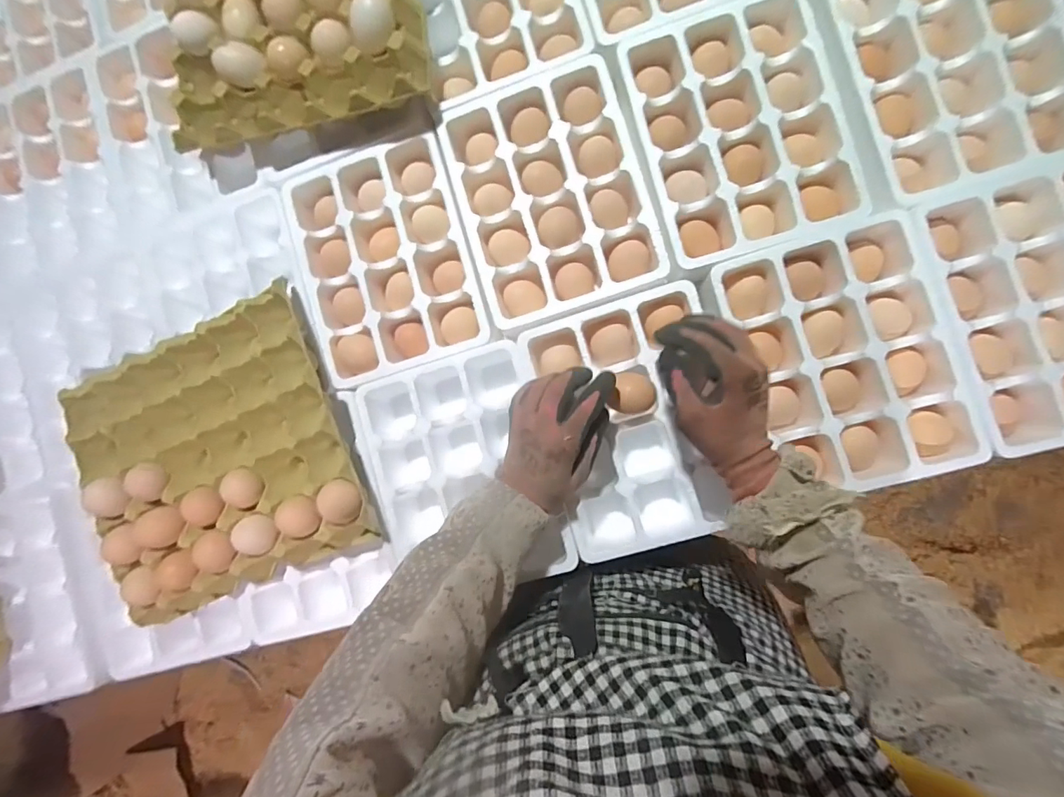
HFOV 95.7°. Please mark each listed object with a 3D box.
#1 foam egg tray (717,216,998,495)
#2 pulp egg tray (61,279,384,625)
[{"bbox_3d":[0.293,-0.035,0.468,0.198,0.056,0.241,-16,86,8],"label":"foam egg tray"},{"bbox_3d":[-0.328,0.063,0.504,0.282,0.051,0.277,-23,85,6],"label":"pulp egg tray"}]

